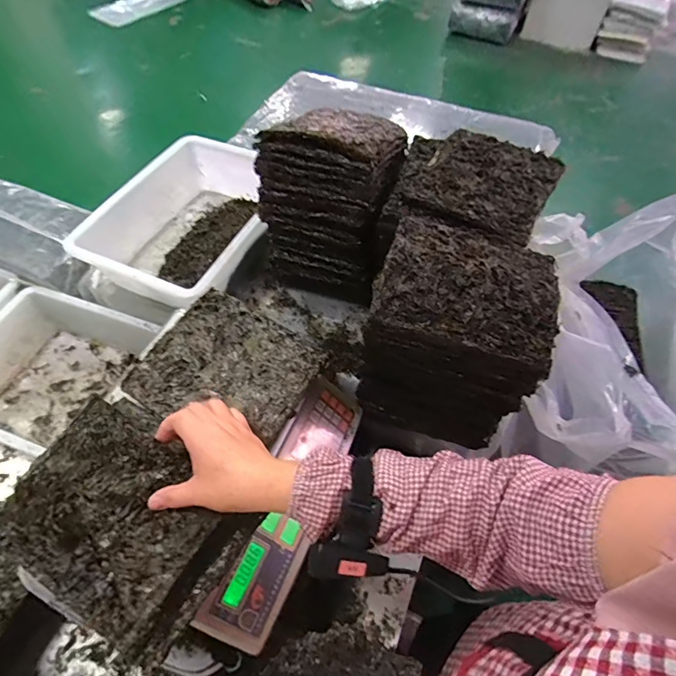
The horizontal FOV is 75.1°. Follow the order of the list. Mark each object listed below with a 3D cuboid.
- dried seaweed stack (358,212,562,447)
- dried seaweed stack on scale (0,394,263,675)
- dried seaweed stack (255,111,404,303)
[{"bbox_3d":[0.150,-0.004,0.600,0.196,0.266,0.183,16,58,8],"label":"dried seaweed stack"},{"bbox_3d":[-0.207,0.181,0.426,0.200,0.079,0.160,31,61,17],"label":"dried seaweed stack on scale"},{"bbox_3d":[-0.006,-0.238,0.740,0.198,0.274,0.203,18,58,9],"label":"dried seaweed stack"}]

